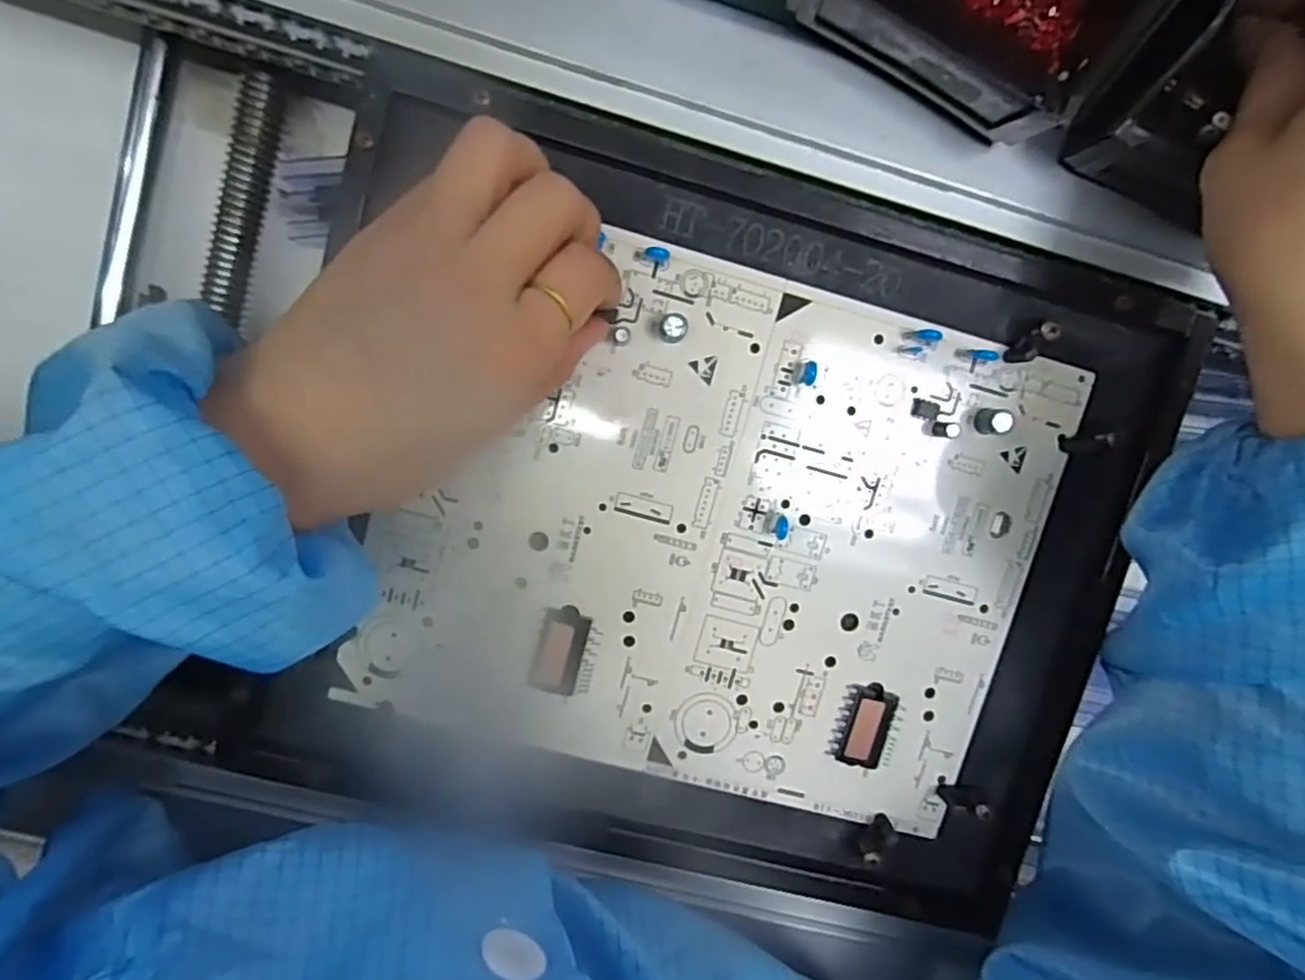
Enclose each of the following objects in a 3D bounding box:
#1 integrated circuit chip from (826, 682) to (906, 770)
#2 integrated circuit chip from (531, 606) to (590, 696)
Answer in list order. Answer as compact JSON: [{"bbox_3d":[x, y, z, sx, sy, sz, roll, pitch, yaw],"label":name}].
[{"bbox_3d":[0.090,0.100,0.294,0.028,0.005,0.035,12,98,-5],"label":"integrated circuit chip"},{"bbox_3d":[-0.037,0.064,0.282,0.019,0.006,0.034,14,98,-5],"label":"integrated circuit chip"}]

